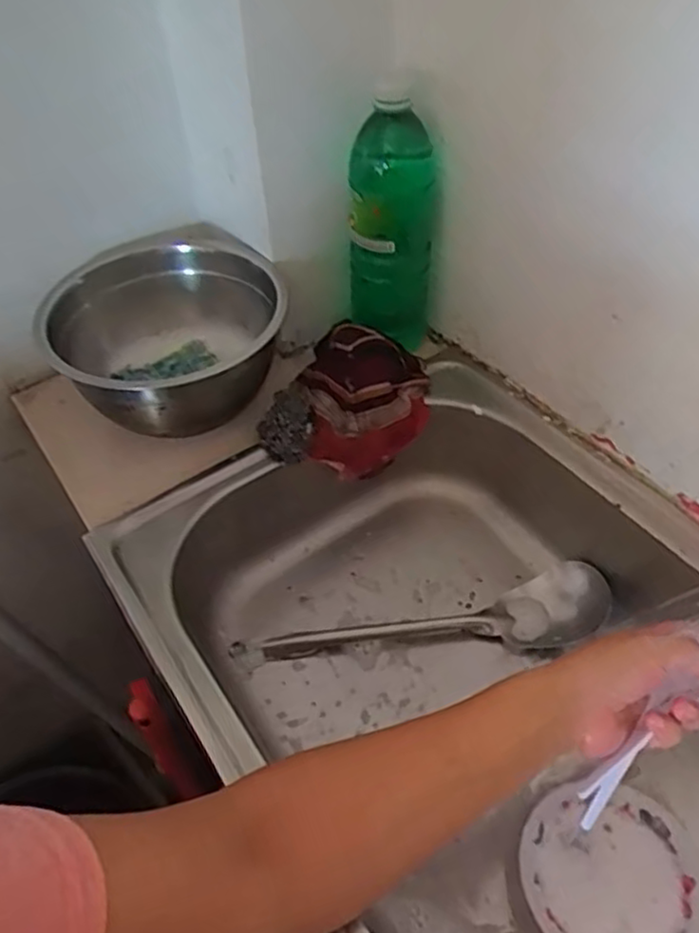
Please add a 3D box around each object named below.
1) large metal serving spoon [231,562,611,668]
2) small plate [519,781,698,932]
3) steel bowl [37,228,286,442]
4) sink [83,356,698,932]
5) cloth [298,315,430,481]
[{"bbox_3d":[0.063,0.144,0.631,0.331,0.045,0.063,-9,47,-5],"label":"large metal serving spoon"},{"bbox_3d":[0.185,0.293,0.498,0.122,0.030,0.116,-1,47,2],"label":"small plate"},{"bbox_3d":[-0.170,-0.122,0.681,0.208,0.112,0.256,-17,49,-13],"label":"steel bowl"},{"bbox_3d":[0.121,0.189,0.537,0.400,0.134,0.593,-29,52,-22],"label":"sink"},{"bbox_3d":[0.018,-0.064,0.686,0.115,0.094,0.129,-2,47,1],"label":"cloth"}]

